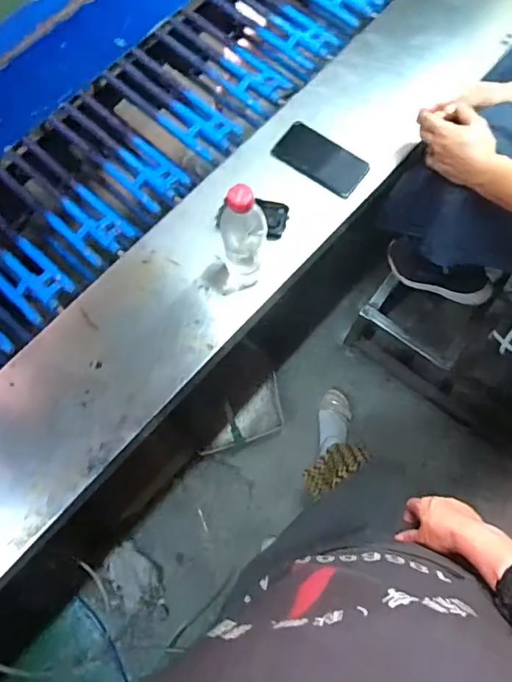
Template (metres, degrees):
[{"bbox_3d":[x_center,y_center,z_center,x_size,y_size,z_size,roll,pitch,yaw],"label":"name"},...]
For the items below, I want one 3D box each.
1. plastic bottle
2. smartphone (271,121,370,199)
[{"bbox_3d":[-0.018,-0.137,0.712,0.066,0.244,0.057,1,74,1],"label":"plastic bottle"},{"bbox_3d":[0.114,-0.318,0.874,0.164,0.006,0.078,37,85,15],"label":"smartphone"}]

